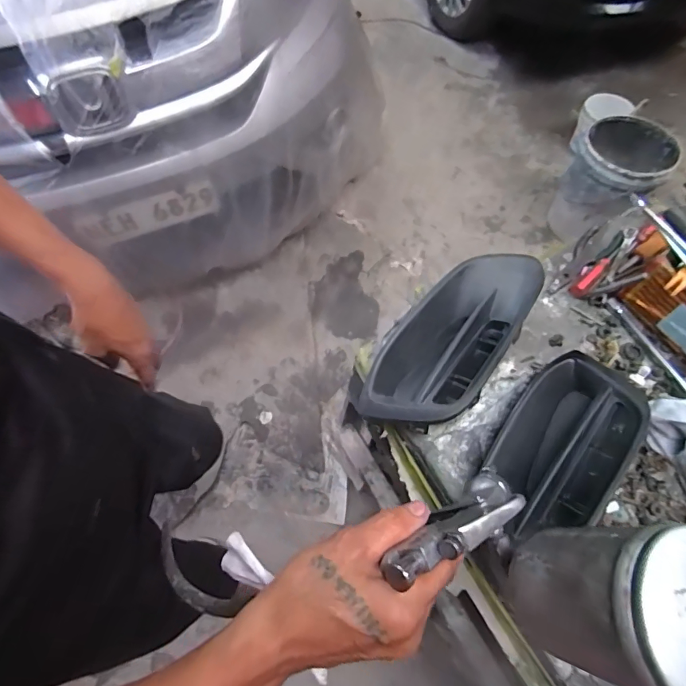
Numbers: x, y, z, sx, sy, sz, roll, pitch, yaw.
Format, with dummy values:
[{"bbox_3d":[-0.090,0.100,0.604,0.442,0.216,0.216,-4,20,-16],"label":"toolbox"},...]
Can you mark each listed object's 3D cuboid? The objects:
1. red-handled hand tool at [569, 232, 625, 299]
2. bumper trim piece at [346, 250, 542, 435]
[{"bbox_3d":[0.403,-0.126,0.683,0.029,0.021,0.147,37,69,19],"label":"red-handled hand tool"},{"bbox_3d":[0.142,-0.005,0.582,0.139,0.068,0.298,32,67,17],"label":"bumper trim piece"}]

